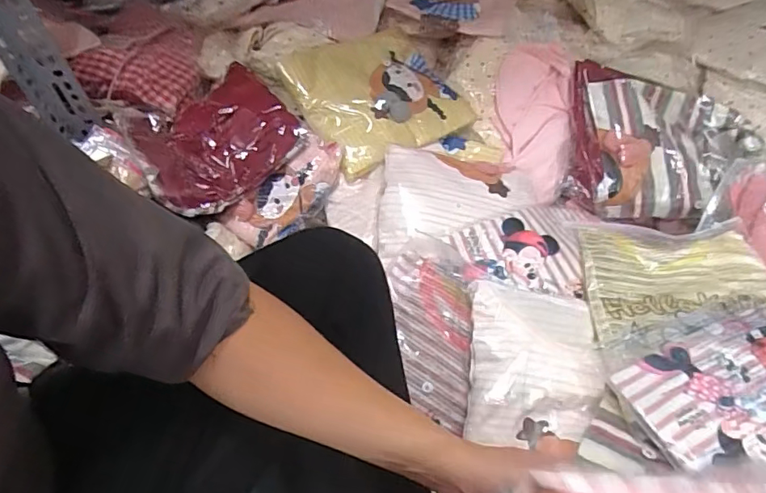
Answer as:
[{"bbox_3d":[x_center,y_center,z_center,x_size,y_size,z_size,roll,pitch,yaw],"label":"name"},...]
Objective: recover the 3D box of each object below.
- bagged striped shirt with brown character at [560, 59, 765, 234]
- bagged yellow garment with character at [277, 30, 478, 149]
[{"bbox_3d":[0.415,-0.141,0.770,0.280,0.065,0.221,11,86,-3],"label":"bagged striped shirt with brown character"},{"bbox_3d":[-0.008,-0.243,0.806,0.243,0.032,0.226,-30,76,-21],"label":"bagged yellow garment with character"}]

